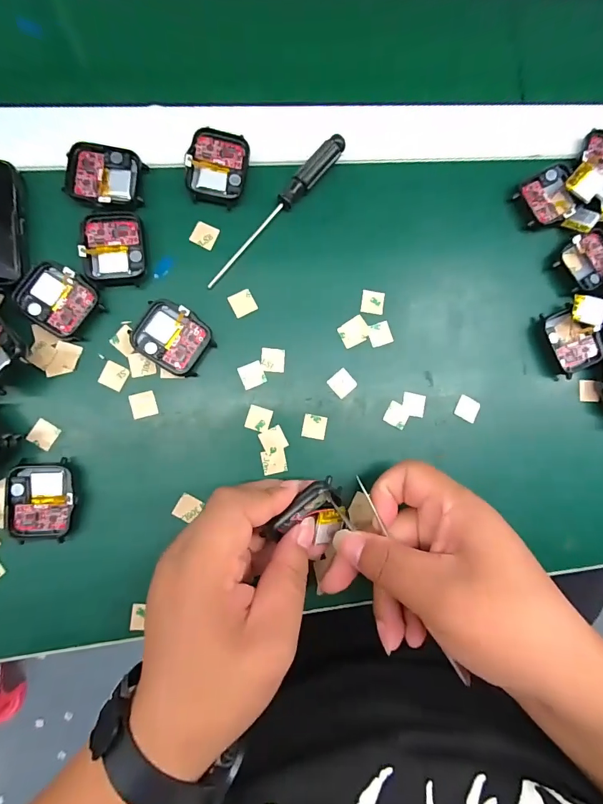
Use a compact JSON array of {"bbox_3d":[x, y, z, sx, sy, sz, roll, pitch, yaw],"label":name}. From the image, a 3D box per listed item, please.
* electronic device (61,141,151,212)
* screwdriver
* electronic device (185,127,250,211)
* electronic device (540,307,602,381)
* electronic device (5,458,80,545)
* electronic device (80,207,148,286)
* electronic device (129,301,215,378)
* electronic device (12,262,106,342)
[{"bbox_3d":[-0.123,-0.141,0.254,0.046,0.007,0.039,6,85,-6],"label":"electronic device"},{"bbox_3d":[-0.015,-0.125,0.266,0.014,0.011,0.130,39,83,-2],"label":"screwdriver"},{"bbox_3d":[-0.055,-0.153,0.263,0.037,0.009,0.044,11,85,-5],"label":"electronic device"},{"bbox_3d":[0.190,-0.043,0.285,0.034,0.012,0.044,-24,89,-8],"label":"electronic device"},{"bbox_3d":[-0.153,0.059,0.240,0.037,0.010,0.046,0,86,-6],"label":"electronic device"},{"bbox_3d":[-0.117,-0.096,0.251,0.037,0.005,0.046,-2,86,-7],"label":"electronic device"},{"bbox_3d":[-0.081,-0.040,0.254,0.045,0.010,0.037,33,83,-3],"label":"electronic device"},{"bbox_3d":[-0.149,-0.062,0.247,0.046,0.006,0.037,35,83,-3],"label":"electronic device"}]

